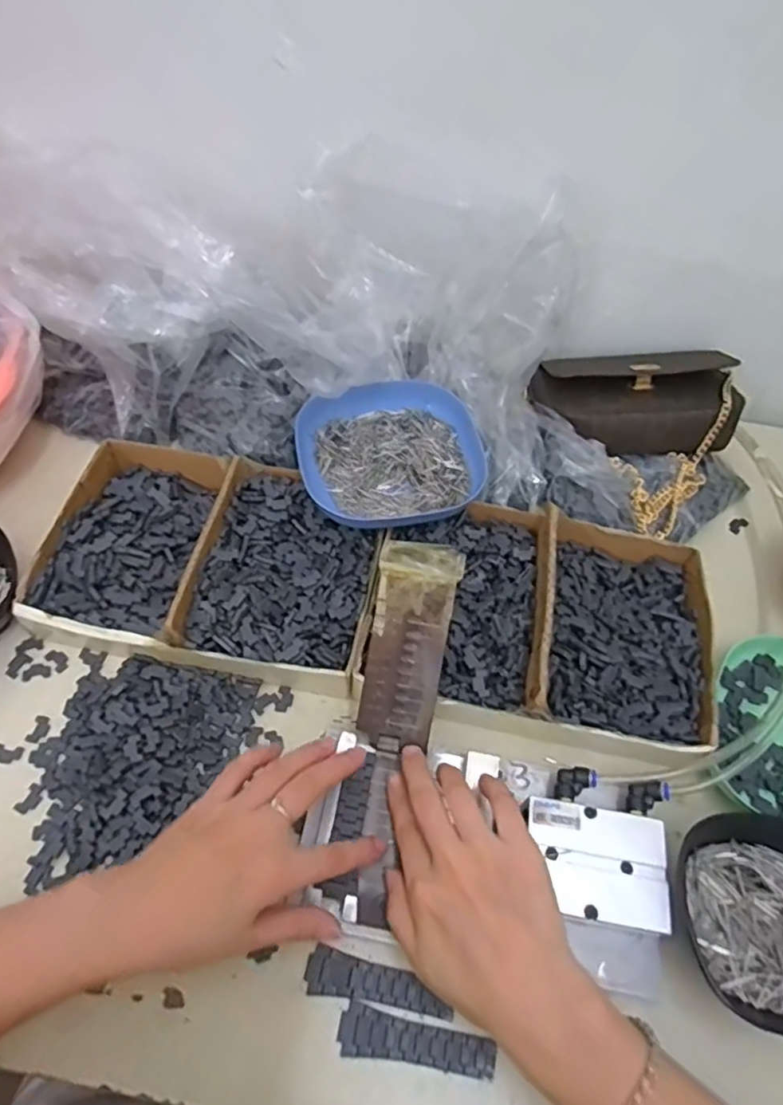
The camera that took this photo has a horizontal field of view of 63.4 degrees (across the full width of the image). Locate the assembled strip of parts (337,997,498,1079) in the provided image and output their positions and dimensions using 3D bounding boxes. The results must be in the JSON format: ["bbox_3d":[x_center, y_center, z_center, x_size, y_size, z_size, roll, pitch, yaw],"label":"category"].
[{"bbox_3d":[0.014,0.269,0.350,0.085,0.004,0.024,8,56,1],"label":"assembled strip of parts"}]

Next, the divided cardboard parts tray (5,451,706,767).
[{"bbox_3d":[-0.011,0.024,0.473,0.487,0.051,0.189,11,56,3],"label":"divided cardboard parts tray"}]

